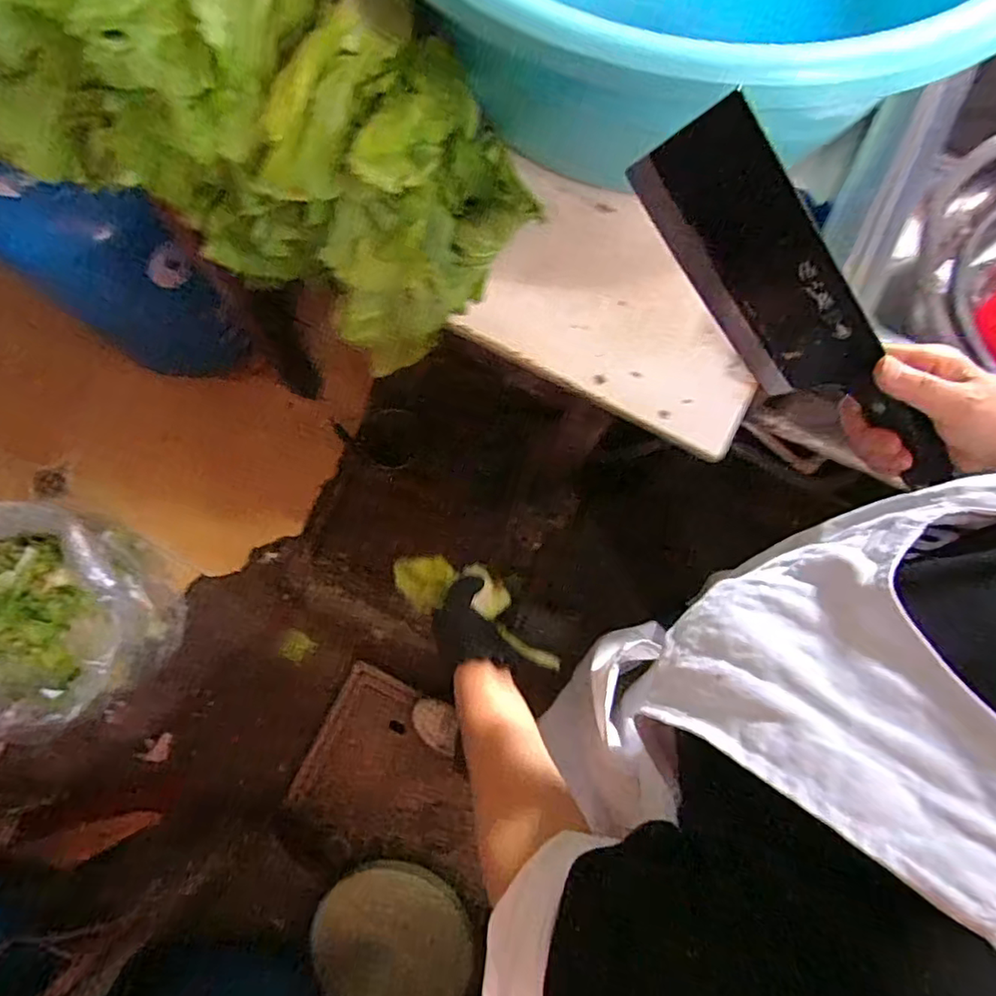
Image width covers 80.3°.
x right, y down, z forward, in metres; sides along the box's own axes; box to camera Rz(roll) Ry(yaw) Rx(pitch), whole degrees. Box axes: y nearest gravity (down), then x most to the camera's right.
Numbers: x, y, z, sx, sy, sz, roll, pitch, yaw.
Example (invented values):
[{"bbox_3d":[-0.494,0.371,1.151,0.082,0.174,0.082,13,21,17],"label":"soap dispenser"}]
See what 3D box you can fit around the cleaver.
[{"bbox_3d":[0.187,-0.109,0.365,0.267,0.084,0.023,44,80,-17],"label":"cleaver"}]

